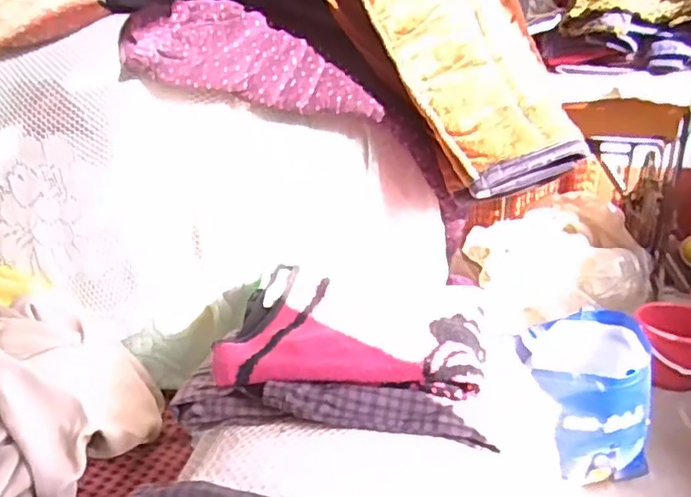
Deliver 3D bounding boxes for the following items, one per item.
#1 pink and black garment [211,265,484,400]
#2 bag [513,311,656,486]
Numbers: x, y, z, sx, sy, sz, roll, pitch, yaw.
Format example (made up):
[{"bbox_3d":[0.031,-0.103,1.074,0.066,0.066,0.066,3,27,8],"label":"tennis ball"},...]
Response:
[{"bbox_3d":[0.008,0.081,0.656,0.249,0.051,0.146,2,21,7],"label":"pink and black garment"},{"bbox_3d":[0.505,0.310,1.384,0.259,0.247,0.283,3,21,11],"label":"bag"}]

